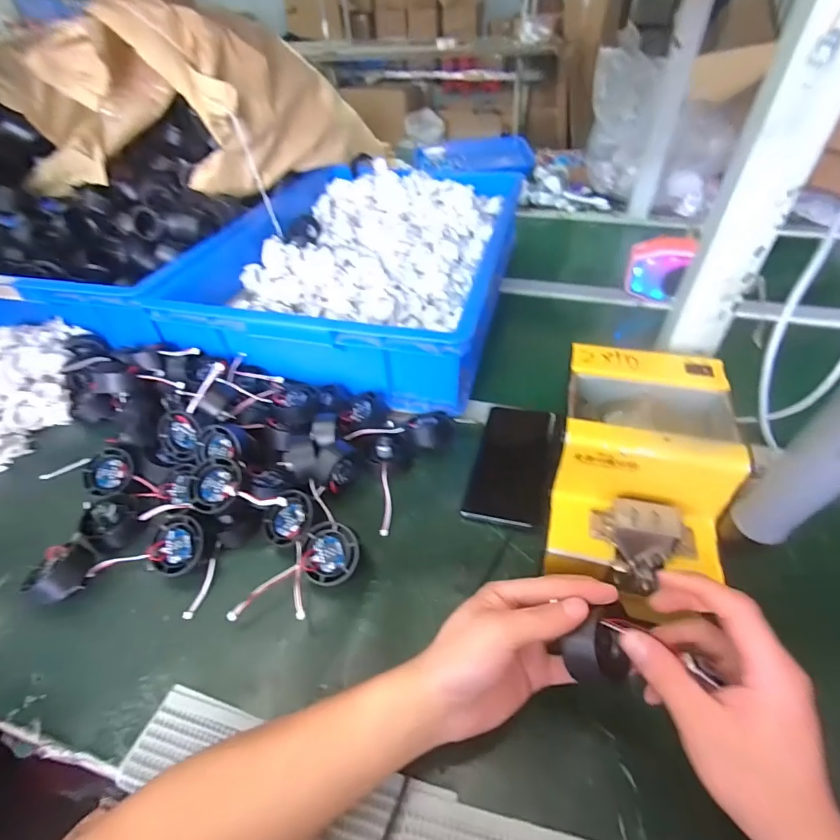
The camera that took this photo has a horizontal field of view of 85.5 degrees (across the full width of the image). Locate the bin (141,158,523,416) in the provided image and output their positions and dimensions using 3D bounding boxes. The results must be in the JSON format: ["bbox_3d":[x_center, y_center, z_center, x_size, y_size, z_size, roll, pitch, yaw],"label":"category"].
[{"bbox_3d":[-0.087,-0.287,0.723,0.430,0.115,0.575,9,46,12],"label":"bin"}]

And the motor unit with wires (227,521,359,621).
[{"bbox_3d":[-0.101,0.142,0.396,0.050,0.032,0.114,33,55,30],"label":"motor unit with wires"}]

